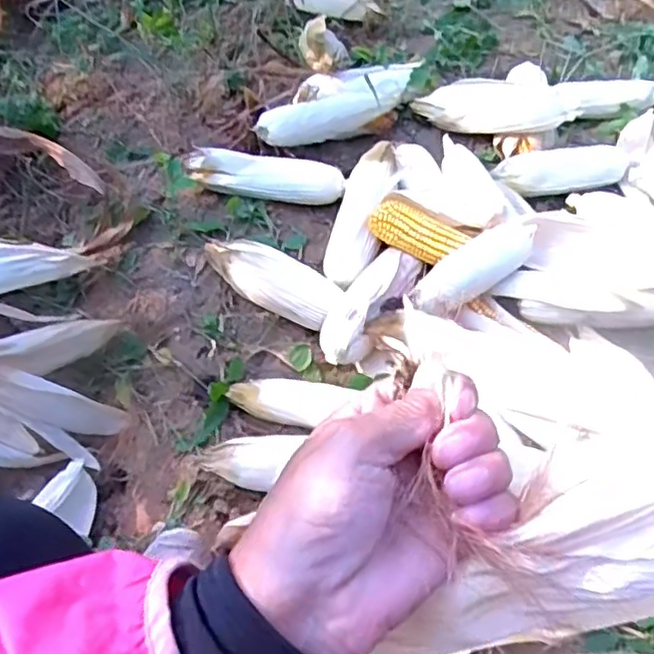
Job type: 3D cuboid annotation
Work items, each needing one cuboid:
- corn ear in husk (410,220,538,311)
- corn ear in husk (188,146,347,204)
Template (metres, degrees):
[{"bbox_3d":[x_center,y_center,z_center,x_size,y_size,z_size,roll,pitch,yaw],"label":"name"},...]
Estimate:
[{"bbox_3d":[0.169,-0.068,0.776,0.178,0.043,0.060,-34,64,-15],"label":"corn ear in husk"},{"bbox_3d":[-0.084,-0.209,0.933,0.219,0.050,0.058,3,61,5],"label":"corn ear in husk"}]

